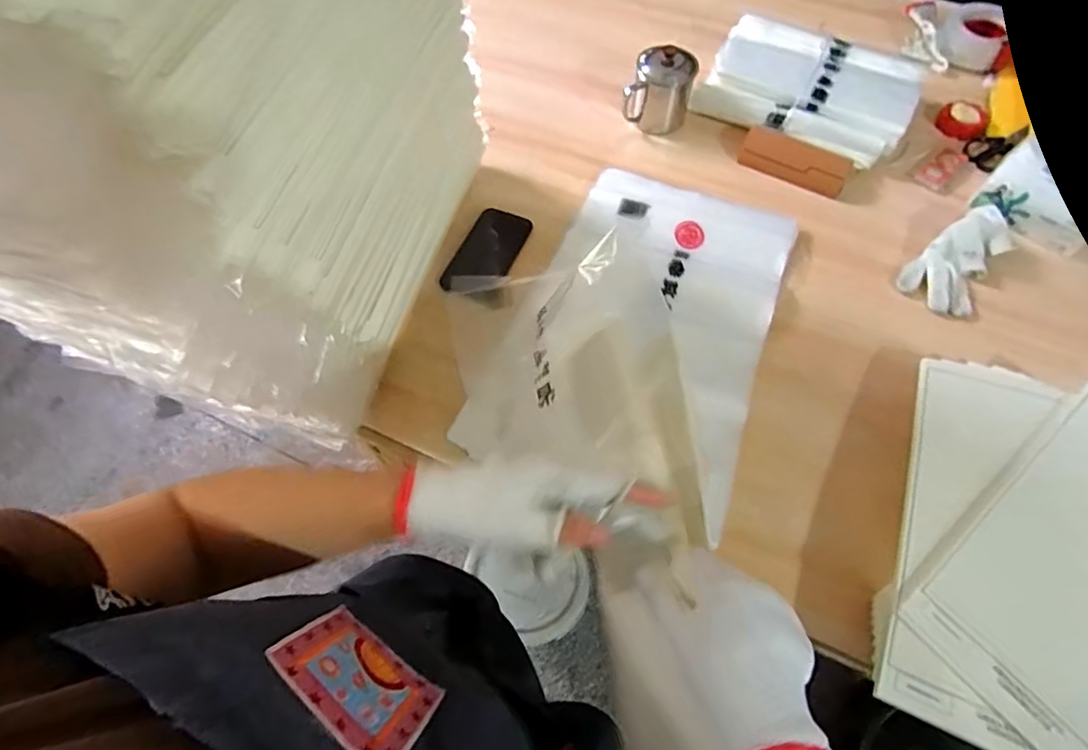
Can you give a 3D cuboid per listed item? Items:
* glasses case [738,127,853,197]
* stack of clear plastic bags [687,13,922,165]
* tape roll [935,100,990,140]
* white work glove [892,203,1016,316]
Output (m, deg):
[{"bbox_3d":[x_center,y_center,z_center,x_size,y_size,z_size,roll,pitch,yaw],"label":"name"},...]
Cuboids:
[{"bbox_3d":[0.366,-0.311,0.820,0.155,0.027,0.064,31,66,16],"label":"glasses case"},{"bbox_3d":[0.410,-0.446,0.868,0.303,0.065,0.205,26,65,14],"label":"stack of clear plastic bags"},{"bbox_3d":[0.655,-0.398,0.868,0.067,0.019,0.067,0,62,0],"label":"tape roll"},{"bbox_3d":[0.545,-0.153,0.727,0.090,0.047,0.158,40,69,19],"label":"white work glove"}]

